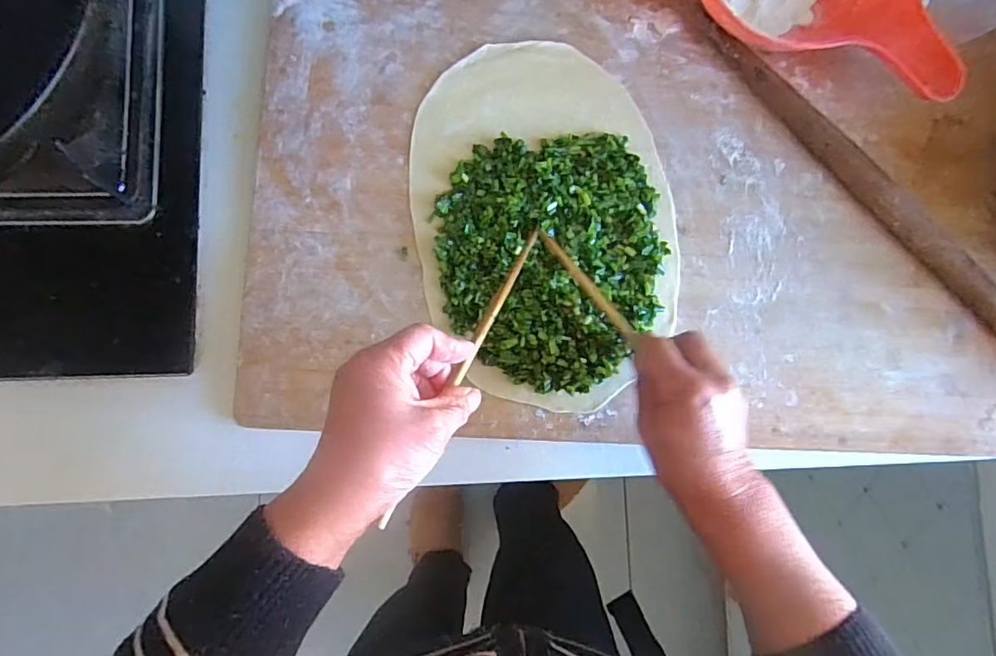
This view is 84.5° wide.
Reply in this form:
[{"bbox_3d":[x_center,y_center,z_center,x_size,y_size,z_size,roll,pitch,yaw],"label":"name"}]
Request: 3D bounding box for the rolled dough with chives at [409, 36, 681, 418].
[{"bbox_3d":[0.042,-0.091,0.460,0.213,0.022,0.306,-10,85,-5],"label":"rolled dough with chives"}]

